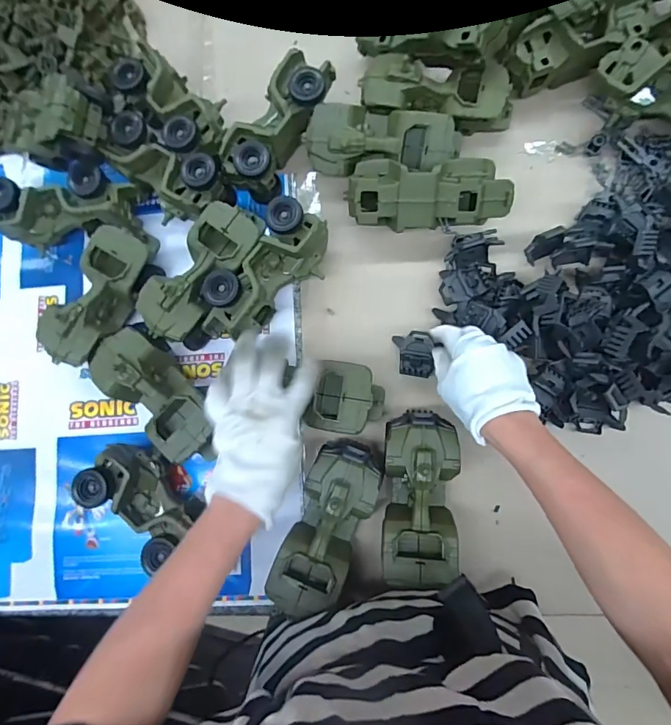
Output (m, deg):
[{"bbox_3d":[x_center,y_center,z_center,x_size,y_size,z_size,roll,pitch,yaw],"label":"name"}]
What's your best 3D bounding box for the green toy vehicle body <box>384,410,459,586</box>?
[{"bbox_3d":[0.095,0.147,0.489,0.078,0.077,0.177,2,83,6],"label":"green toy vehicle body"}]

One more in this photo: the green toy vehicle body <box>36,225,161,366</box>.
[{"bbox_3d":[-0.282,-0.080,0.537,0.081,0.076,0.181,23,86,9],"label":"green toy vehicle body"}]

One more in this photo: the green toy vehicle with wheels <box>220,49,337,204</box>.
[{"bbox_3d":[-0.067,-0.305,0.562,0.071,0.075,0.194,34,87,9],"label":"green toy vehicle with wheels"}]

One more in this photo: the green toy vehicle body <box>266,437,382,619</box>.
[{"bbox_3d":[-0.008,0.183,0.494,0.076,0.076,0.184,20,85,8],"label":"green toy vehicle body"}]

